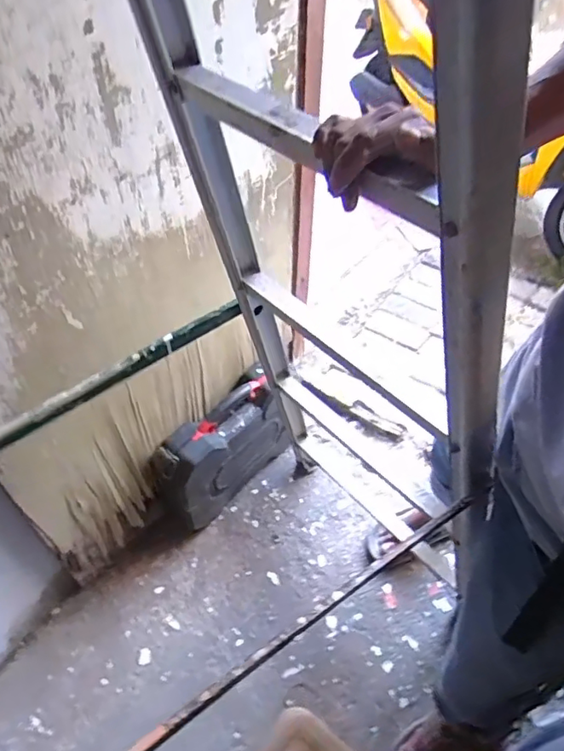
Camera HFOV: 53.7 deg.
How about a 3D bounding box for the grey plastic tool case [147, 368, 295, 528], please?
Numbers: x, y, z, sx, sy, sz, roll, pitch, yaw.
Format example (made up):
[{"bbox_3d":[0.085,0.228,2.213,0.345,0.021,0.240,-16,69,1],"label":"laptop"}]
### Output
[{"bbox_3d":[-0.139,0.188,1.345,0.103,0.312,0.339,36,59,26],"label":"grey plastic tool case"}]

